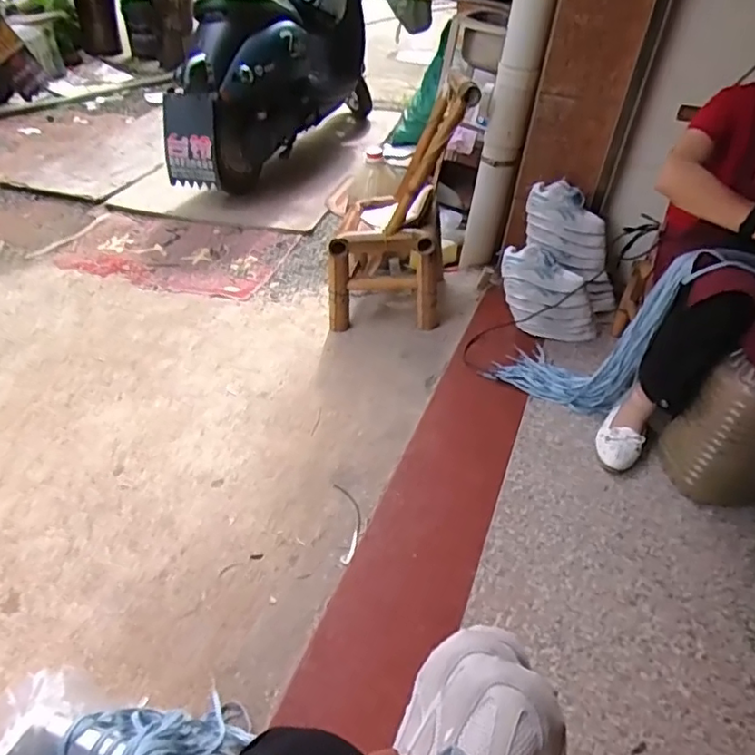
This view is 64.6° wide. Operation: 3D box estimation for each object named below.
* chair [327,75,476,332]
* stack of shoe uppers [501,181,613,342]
[{"bbox_3d":[0.059,-0.510,1.687,0.322,0.624,0.442,7,40,1],"label":"chair"},{"bbox_3d":[0.517,-0.306,1.656,0.313,0.329,0.279,16,41,12],"label":"stack of shoe uppers"}]

